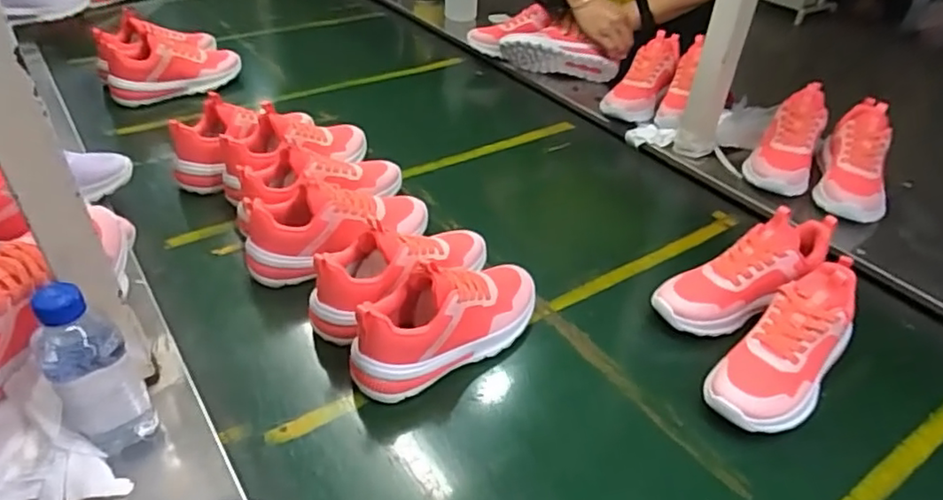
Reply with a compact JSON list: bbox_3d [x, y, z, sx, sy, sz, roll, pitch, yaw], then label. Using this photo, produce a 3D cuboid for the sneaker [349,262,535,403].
[{"bbox_3d":[-0.021,0.068,0.646,0.224,0.113,0.087,-24,46,-33],"label":"sneaker"}]

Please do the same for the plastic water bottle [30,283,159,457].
[{"bbox_3d":[-0.314,0.097,0.500,0.060,0.163,0.063,-25,47,-34],"label":"plastic water bottle"}]

